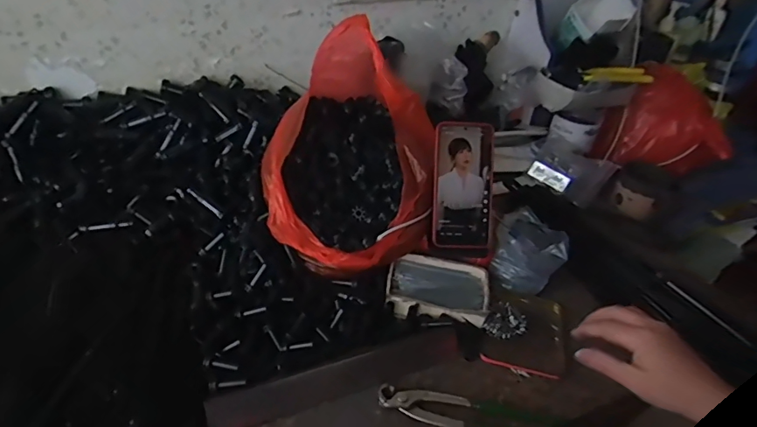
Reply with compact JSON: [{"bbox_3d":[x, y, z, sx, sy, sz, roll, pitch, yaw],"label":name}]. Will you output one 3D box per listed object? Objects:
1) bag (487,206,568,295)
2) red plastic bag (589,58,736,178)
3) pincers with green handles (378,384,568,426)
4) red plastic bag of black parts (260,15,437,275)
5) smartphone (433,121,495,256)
[{"bbox_3d":[0.212,0.049,0.700,0.093,0.053,0.116,18,41,14],"label":"bag"},{"bbox_3d":[0.571,-0.178,0.982,0.217,0.154,0.190,24,43,21],"label":"red plastic bag"},{"bbox_3d":[0.100,0.214,0.525,0.200,0.017,0.050,9,40,3],"label":"pincers with green handles"},{"bbox_3d":[-0.028,-0.078,0.645,0.208,0.221,0.265,11,40,6],"label":"red plastic bag of black parts"},{"bbox_3d":[0.111,-0.032,0.654,0.078,0.171,0.016,0,3,-7],"label":"smartphone"}]

